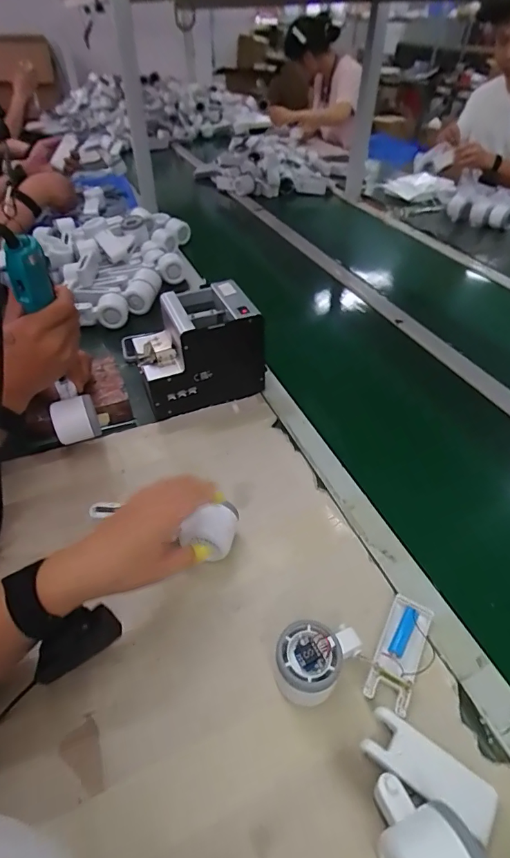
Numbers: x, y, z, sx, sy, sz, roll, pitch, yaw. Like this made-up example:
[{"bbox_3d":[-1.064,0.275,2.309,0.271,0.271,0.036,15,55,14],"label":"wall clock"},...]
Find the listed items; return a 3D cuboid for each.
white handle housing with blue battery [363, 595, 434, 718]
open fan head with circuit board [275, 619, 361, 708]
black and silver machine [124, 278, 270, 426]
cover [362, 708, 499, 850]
[{"bbox_3d":[0.143,0.218,0.433,0.041,0.010,0.104,22,47,20],"label":"white handle housing with blue battery"},{"bbox_3d":[0.060,0.216,0.415,0.082,0.045,0.060,-23,48,-23],"label":"open fan head with circuit board"},{"bbox_3d":[-0.093,-0.123,0.698,0.186,0.154,0.125,-17,46,-17],"label":"black and silver machine"},{"bbox_3d":[0.142,0.280,0.361,0.100,0.016,0.042,28,50,25],"label":"cover"}]

